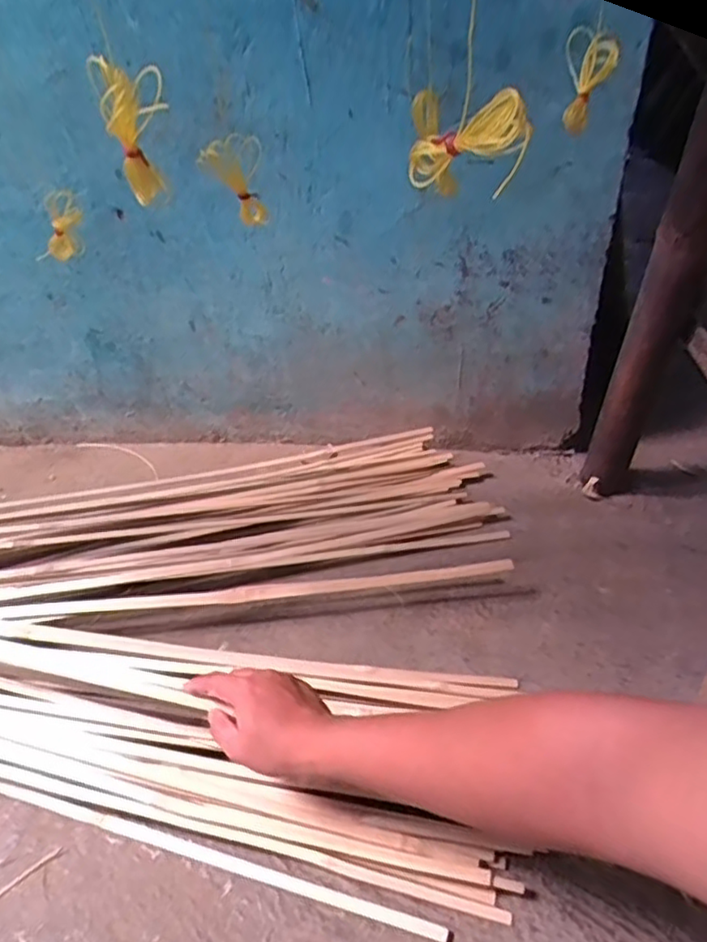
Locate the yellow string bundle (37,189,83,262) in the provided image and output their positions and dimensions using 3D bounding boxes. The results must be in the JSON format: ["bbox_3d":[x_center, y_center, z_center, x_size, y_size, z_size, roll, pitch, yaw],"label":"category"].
[{"bbox_3d":[-0.280,-0.234,0.632,0.041,0.104,0.017,-30,86,-30],"label":"yellow string bundle"}]

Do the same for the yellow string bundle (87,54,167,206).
[{"bbox_3d":[-0.126,-0.194,0.383,0.035,0.104,0.021,-13,70,-12],"label":"yellow string bundle"}]

